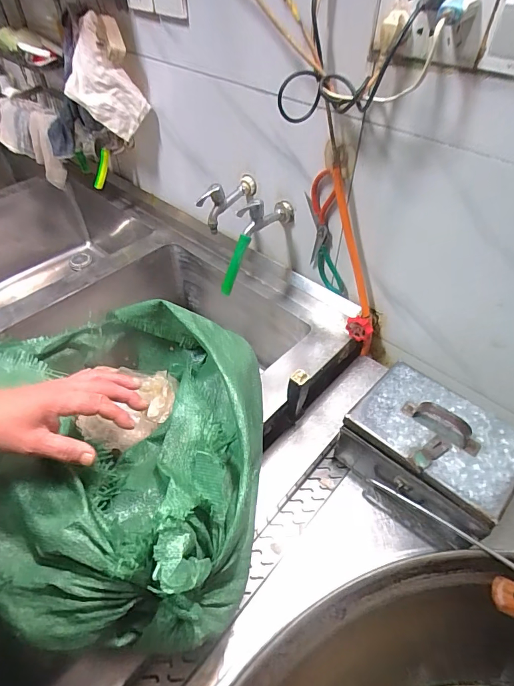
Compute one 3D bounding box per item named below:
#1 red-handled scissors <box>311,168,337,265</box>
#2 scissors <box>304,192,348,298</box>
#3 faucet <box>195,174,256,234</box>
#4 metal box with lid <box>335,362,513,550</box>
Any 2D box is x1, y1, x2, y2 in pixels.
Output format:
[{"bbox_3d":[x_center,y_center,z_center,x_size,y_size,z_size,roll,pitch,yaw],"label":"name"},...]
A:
[{"bbox_3d":[0.128,-0.239,0.780,0.052,0.224,0.010,33,62,27],"label":"red-handled scissors"},{"bbox_3d":[0.137,-0.197,0.817,0.055,0.222,0.009,8,41,45],"label":"scissors"},{"bbox_3d":[-0.069,-0.299,0.859,0.045,0.106,0.148,36,56,28],"label":"faucet"},{"bbox_3d":[0.282,0.176,0.655,0.244,0.154,0.181,34,55,26],"label":"metal box with lid"}]

